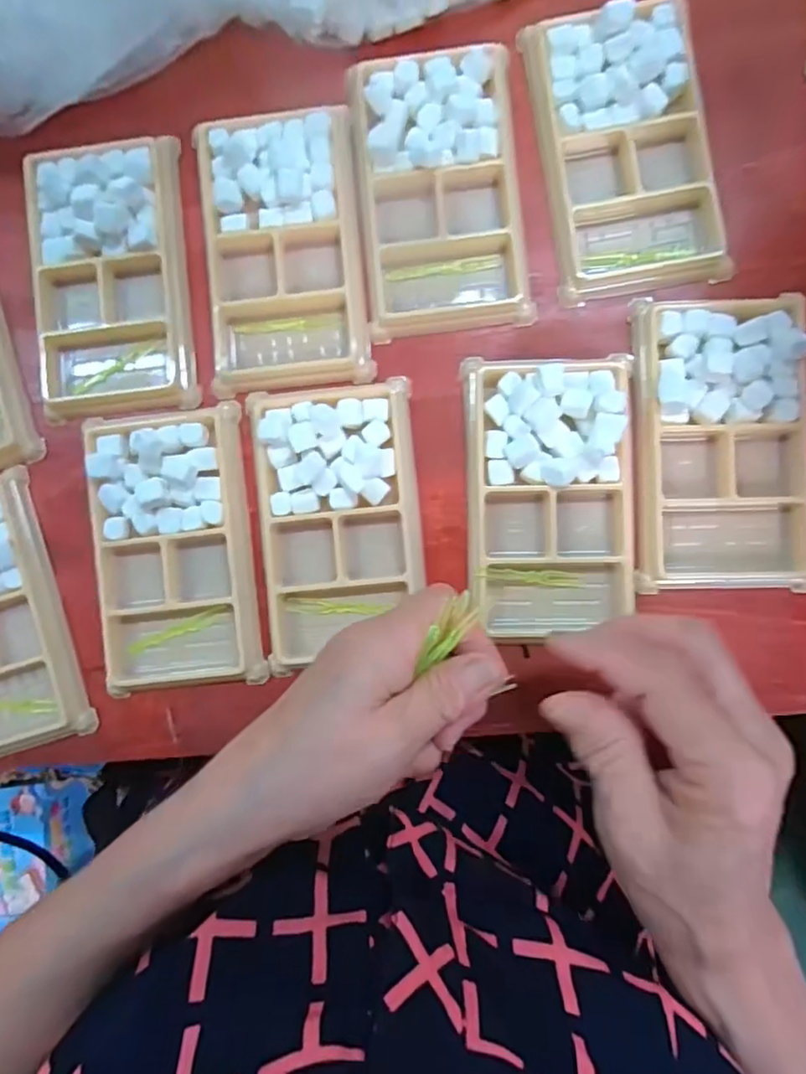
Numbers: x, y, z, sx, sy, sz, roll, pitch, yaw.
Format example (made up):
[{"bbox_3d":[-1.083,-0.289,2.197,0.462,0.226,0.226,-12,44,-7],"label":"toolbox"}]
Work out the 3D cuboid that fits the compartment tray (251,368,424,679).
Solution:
[{"bbox_3d":[-0.031,-0.007,0.291,0.077,0.015,0.133,-5,89,4],"label":"compartment tray"}]

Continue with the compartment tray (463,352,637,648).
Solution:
[{"bbox_3d":[0.070,-0.018,0.286,0.078,0.020,0.129,-2,89,4],"label":"compartment tray"}]

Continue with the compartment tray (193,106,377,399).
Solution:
[{"bbox_3d":[-0.058,-0.139,0.295,0.076,0.012,0.129,-5,89,4],"label":"compartment tray"}]

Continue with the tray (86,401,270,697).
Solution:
[{"bbox_3d":[-0.111,0.006,0.295,0.076,0.015,0.135,-4,89,4],"label":"tray"}]

